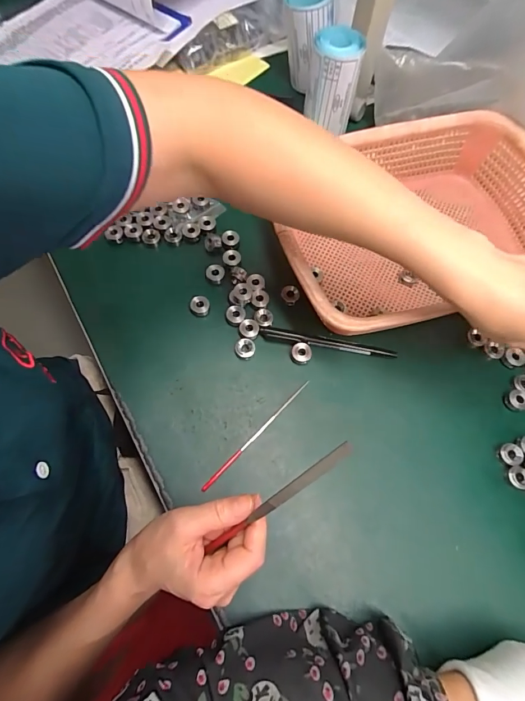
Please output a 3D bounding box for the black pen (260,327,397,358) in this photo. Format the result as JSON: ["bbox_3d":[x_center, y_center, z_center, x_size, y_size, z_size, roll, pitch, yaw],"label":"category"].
[{"bbox_3d":[0.067,-0.007,0.374,0.137,0.008,0.012,9,68,1],"label":"black pen"}]

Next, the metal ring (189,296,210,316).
[{"bbox_3d":[-0.064,-0.046,0.381,0.019,0.011,0.017,-2,68,-3],"label":"metal ring"}]

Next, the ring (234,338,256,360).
[{"bbox_3d":[-0.017,-0.001,0.368,0.020,0.009,0.019,1,68,-2],"label":"ring"}]

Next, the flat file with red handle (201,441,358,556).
[{"bbox_3d":[0.008,0.097,0.237,0.134,0.006,0.008,-46,72,26],"label":"flat file with red handle"}]

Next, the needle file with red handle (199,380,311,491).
[{"bbox_3d":[-0.004,0.076,0.339,0.006,0.004,0.135,43,73,14],"label":"needle file with red handle"}]

